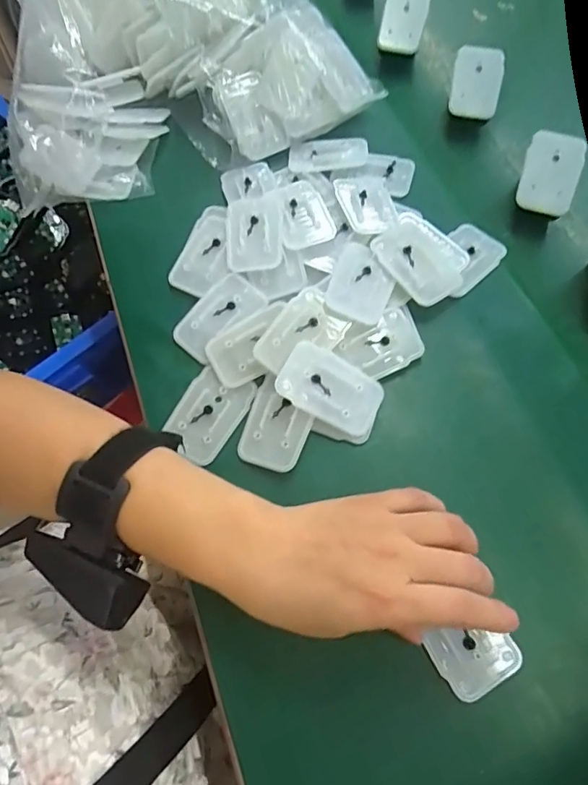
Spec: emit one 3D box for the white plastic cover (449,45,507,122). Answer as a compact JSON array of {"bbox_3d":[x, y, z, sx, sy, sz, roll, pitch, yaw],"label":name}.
[{"bbox_3d":[0.162,-0.273,0.425,0.042,0.008,0.057,10,98,0],"label":"white plastic cover"}]

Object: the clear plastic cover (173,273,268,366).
[{"bbox_3d":[-0.057,-0.057,0.357,0.042,0.004,0.068,42,83,18],"label":"clear plastic cover"}]

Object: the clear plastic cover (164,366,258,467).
[{"bbox_3d":[-0.059,0.014,0.333,0.043,0.004,0.061,26,69,12],"label":"clear plastic cover"}]

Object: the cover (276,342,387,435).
[{"bbox_3d":[0.025,-0.003,0.324,0.069,0.005,0.043,30,72,-4],"label":"cover"}]

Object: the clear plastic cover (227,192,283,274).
[{"bbox_3d":[-0.031,-0.125,0.374,0.042,0.014,0.069,-2,66,0],"label":"clear plastic cover"}]

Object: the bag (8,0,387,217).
[{"bbox_3d":[-0.120,-0.314,0.426,0.302,0.102,0.247,-22,68,-9],"label":"bag"}]

